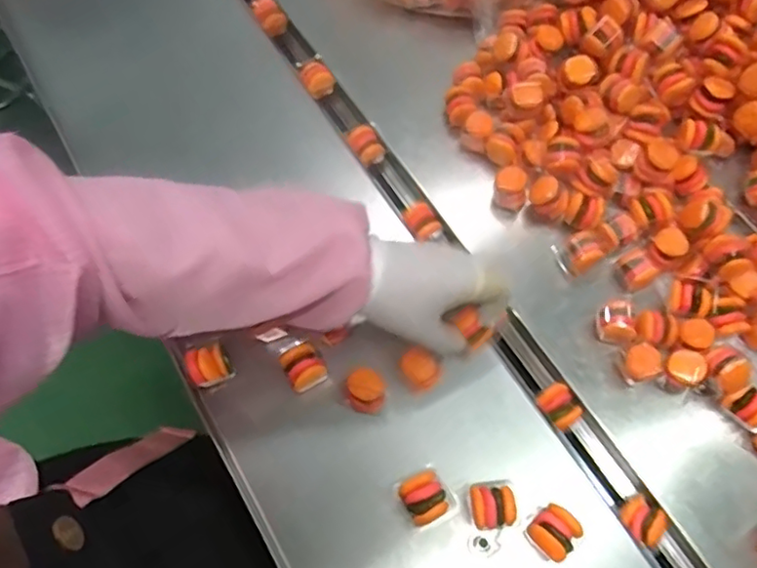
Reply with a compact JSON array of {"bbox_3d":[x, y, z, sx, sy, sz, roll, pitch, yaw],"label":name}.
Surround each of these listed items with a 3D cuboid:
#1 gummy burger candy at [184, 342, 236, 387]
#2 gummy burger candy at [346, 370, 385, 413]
[{"bbox_3d":[-0.134,0.065,0.482,0.034,0.025,0.026,-14,66,-9],"label":"gummy burger candy"},{"bbox_3d":[-0.010,0.088,0.482,0.029,0.031,0.030,10,65,2],"label":"gummy burger candy"}]

